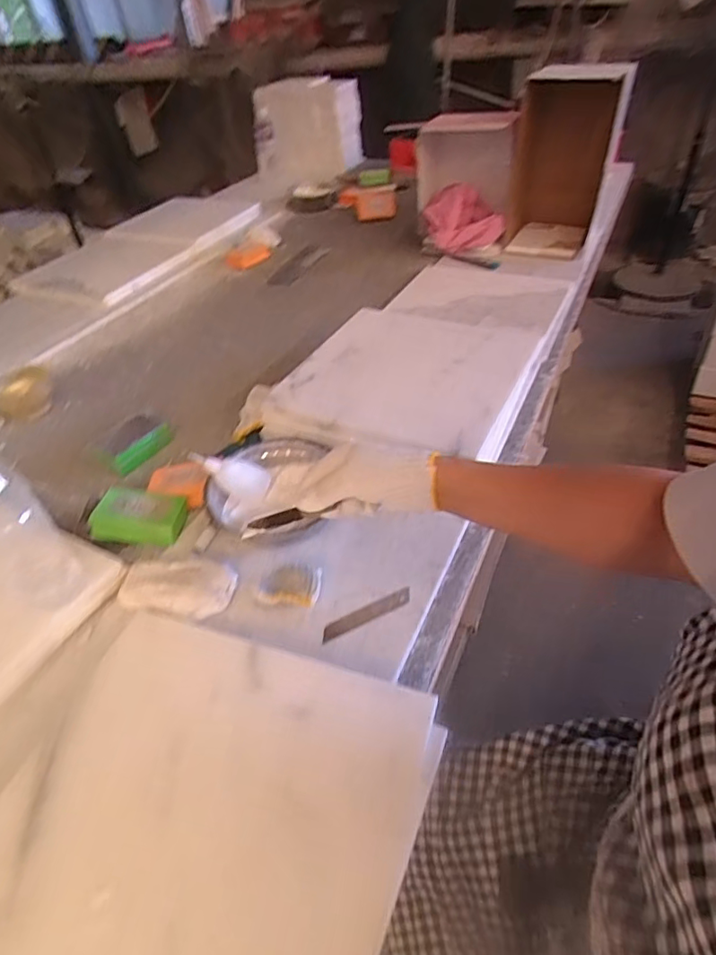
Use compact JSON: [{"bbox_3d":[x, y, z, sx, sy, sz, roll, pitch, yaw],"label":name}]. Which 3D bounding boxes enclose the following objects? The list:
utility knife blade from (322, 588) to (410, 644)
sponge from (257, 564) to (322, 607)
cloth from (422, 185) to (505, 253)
[{"bbox_3d":[0.009,0.138,0.547,0.099,0.008,0.018,-21,46,-18],"label":"utility knife blade"},{"bbox_3d":[-0.069,0.110,0.564,0.060,0.019,0.040,2,43,6],"label":"sponge"},{"bbox_3d":[0.219,-0.559,1.193,0.139,0.046,0.169,-39,84,2],"label":"cloth"}]

